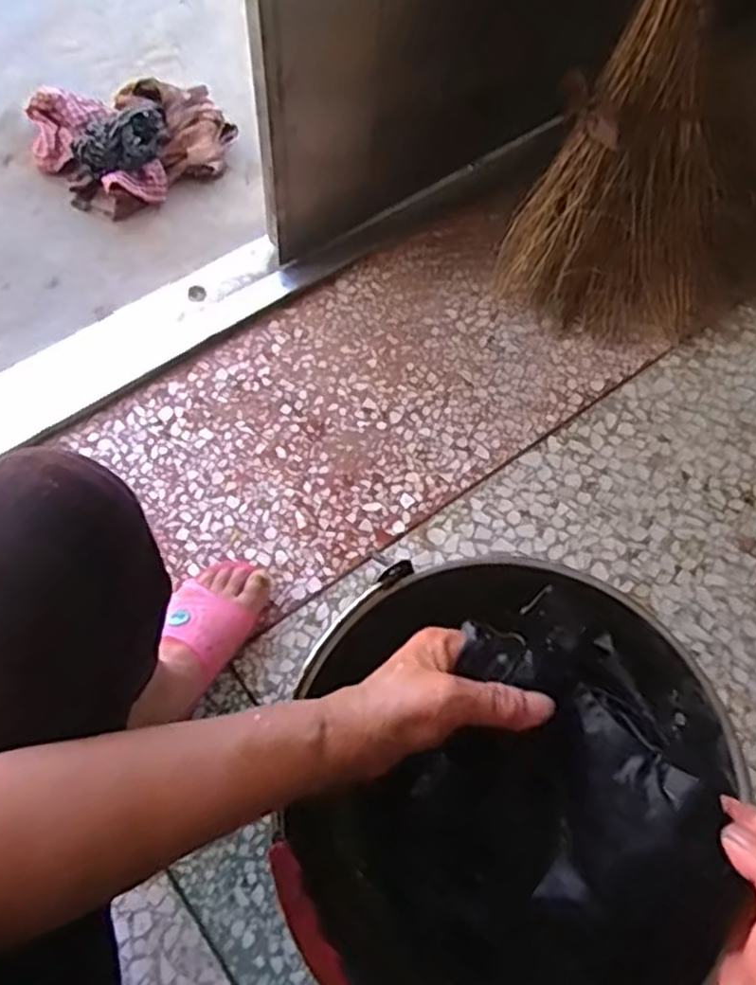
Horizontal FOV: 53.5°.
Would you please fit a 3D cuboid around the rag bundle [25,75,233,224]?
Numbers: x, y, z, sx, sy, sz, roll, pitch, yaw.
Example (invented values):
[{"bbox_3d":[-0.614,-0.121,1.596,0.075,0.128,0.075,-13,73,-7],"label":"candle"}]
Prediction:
[{"bbox_3d":[-0.360,-0.522,1.086,0.255,0.093,0.224,-29,72,-13],"label":"rag bundle"}]

